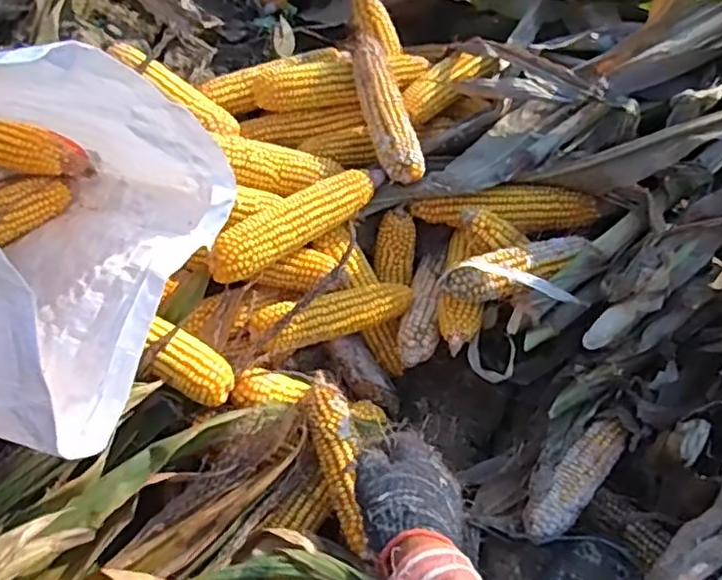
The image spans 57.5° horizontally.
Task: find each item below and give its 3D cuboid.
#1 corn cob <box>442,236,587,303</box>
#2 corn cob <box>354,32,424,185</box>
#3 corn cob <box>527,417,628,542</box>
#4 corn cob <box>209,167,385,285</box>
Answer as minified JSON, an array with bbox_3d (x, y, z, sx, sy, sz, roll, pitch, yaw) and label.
[{"bbox_3d":[0.167,-0.025,0.694,0.166,0.043,0.049,-20,75,-4],"label":"corn cob"},{"bbox_3d":[0.025,-0.211,0.761,0.051,0.041,0.194,-17,75,-4],"label":"corn cob"},{"bbox_3d":[0.216,0.189,0.659,0.042,0.033,0.140,39,79,10],"label":"corn cob"},{"bbox_3d":[-0.064,-0.076,0.704,0.217,0.042,0.051,-33,77,-21],"label":"corn cob"}]

